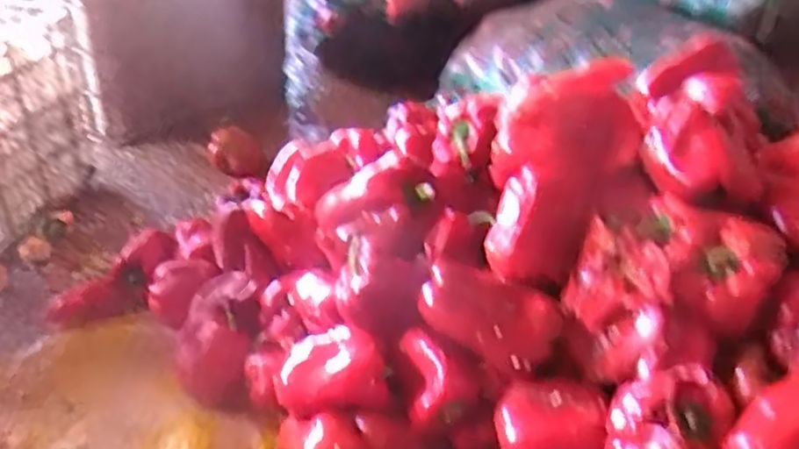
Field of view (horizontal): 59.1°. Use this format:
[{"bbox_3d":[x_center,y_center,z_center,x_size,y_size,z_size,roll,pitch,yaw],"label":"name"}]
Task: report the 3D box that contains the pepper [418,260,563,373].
[{"bbox_3d":[0.080,0.081,0.627,0.120,0.061,0.078,23,36,31],"label":"pepper"}]

